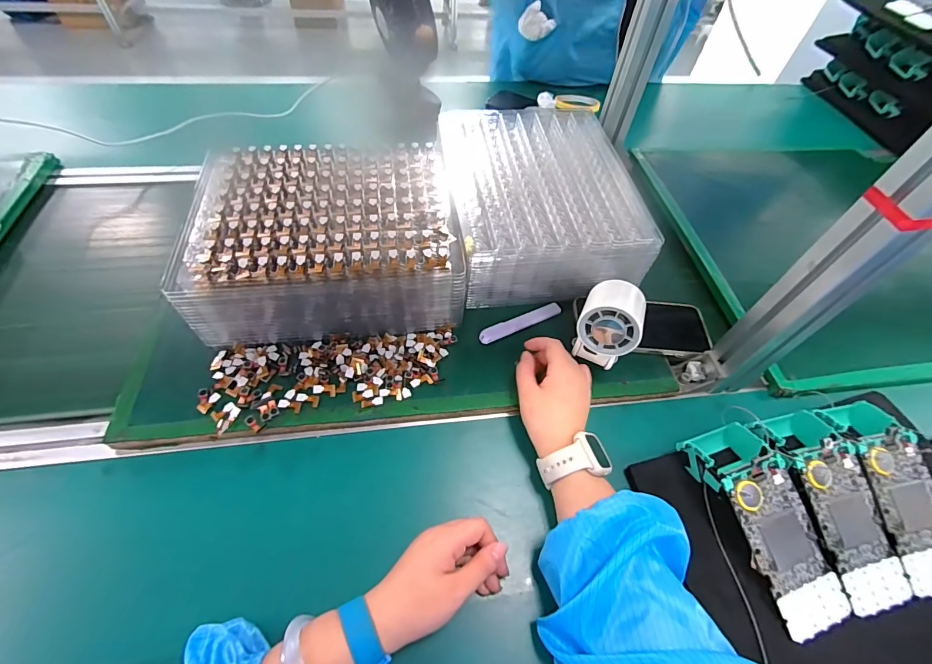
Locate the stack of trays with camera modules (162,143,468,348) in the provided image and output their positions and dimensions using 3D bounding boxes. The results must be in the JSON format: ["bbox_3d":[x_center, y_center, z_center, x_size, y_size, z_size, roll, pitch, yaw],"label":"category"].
[{"bbox_3d":[-0.155,-0.109,0.487,0.277,0.105,0.217,-4,55,-7],"label":"stack of trays with camera modules"}]

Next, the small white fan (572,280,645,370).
[{"bbox_3d":[0.153,-0.014,0.449,0.064,0.093,0.091,23,56,12],"label":"small white fan"}]

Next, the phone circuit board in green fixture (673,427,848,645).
[{"bbox_3d":[0.272,0.167,0.371,0.073,0.045,0.170,-12,57,-12],"label":"phone circuit board in green fixture"}]

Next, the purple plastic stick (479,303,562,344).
[{"bbox_3d":[0.067,-0.011,0.496,0.112,0.012,0.019,-25,60,-20],"label":"purple plastic stick"}]

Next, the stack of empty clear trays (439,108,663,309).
[{"bbox_3d":[0.091,-0.186,0.564,0.235,0.089,0.286,-7,56,-9],"label":"stack of empty clear trays"}]

